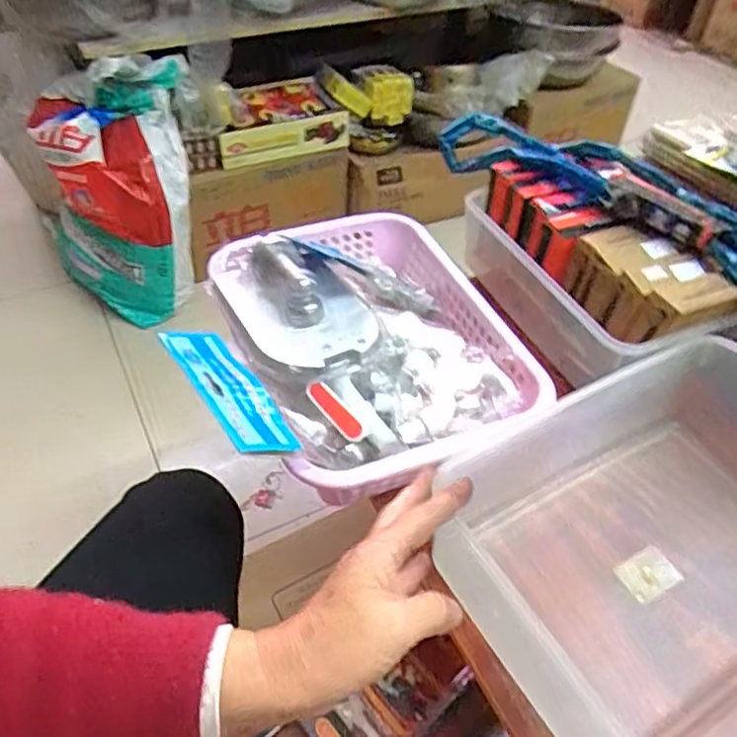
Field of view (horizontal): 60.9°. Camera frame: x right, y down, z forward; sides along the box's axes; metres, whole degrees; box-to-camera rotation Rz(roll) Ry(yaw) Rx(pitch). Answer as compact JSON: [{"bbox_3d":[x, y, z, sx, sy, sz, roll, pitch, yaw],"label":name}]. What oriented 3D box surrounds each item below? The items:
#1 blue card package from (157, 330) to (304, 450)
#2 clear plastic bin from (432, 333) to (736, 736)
[{"bbox_3d":[-0.097,0.013,0.435,0.054,0.009,0.134,-3,38,-48],"label":"blue card package"},{"bbox_3d":[0.237,0.111,0.454,0.330,0.104,0.215,-21,50,-22],"label":"clear plastic bin"}]

